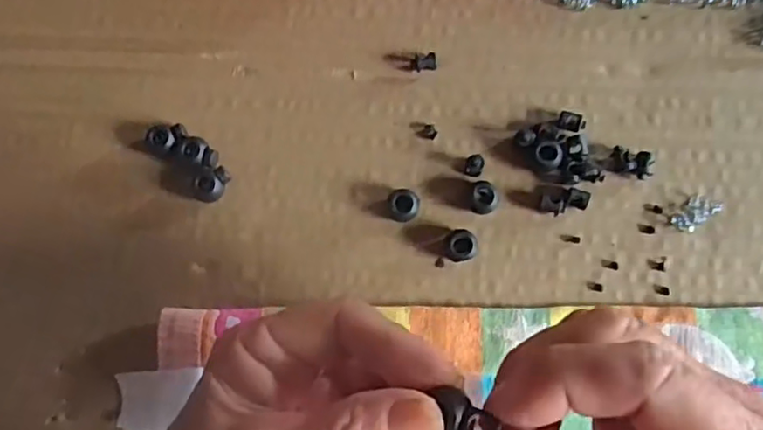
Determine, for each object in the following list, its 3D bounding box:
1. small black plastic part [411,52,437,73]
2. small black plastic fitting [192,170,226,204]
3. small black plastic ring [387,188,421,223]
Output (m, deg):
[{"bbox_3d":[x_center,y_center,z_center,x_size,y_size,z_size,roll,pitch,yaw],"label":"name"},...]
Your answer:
[{"bbox_3d":[0.021,-0.075,0.302,0.012,0.007,0.008,-6,82,4],"label":"small black plastic part"},{"bbox_3d":[-0.084,-0.014,0.302,0.014,0.008,0.015,-1,83,4],"label":"small black plastic fitting"},{"bbox_3d":[0.010,-0.004,0.293,0.014,0.010,0.015,-1,83,4],"label":"small black plastic ring"}]

